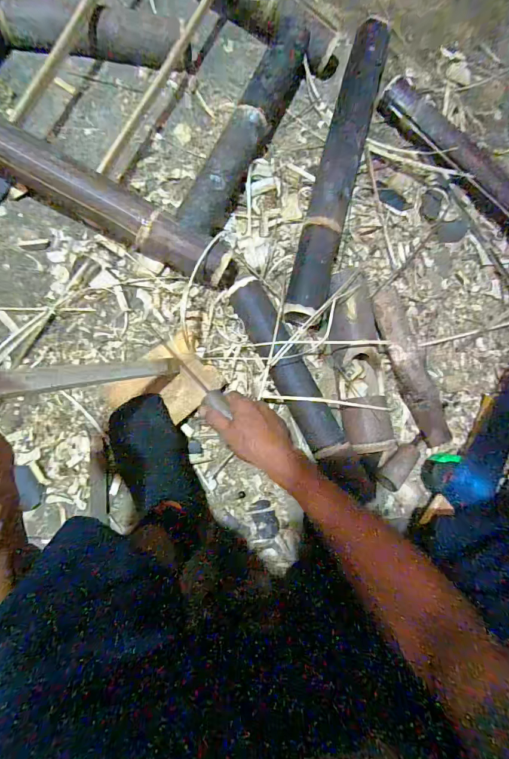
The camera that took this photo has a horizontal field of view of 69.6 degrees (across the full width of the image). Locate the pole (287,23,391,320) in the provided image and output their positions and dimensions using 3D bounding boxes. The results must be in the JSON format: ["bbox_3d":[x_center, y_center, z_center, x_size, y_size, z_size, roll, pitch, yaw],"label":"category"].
[{"bbox_3d":[0.141,-0.345,0.644,0.071,0.071,0.537,16,83,-7],"label":"pole"}]

